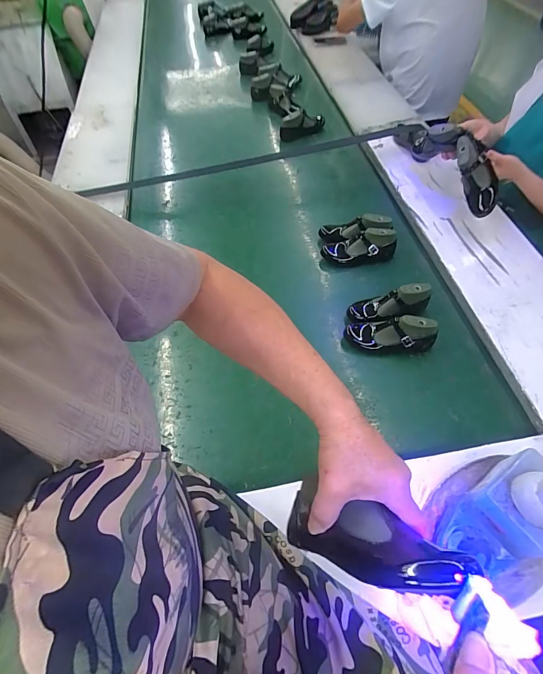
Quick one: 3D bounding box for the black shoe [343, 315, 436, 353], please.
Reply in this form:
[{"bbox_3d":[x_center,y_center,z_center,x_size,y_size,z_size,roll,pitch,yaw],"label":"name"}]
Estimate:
[{"bbox_3d":[0.268,-0.006,0.819,0.199,0.081,0.065,0,54,19],"label":"black shoe"}]

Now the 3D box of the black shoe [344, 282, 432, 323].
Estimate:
[{"bbox_3d":[0.282,-0.076,0.865,0.190,0.084,0.067,-13,54,10],"label":"black shoe"}]

